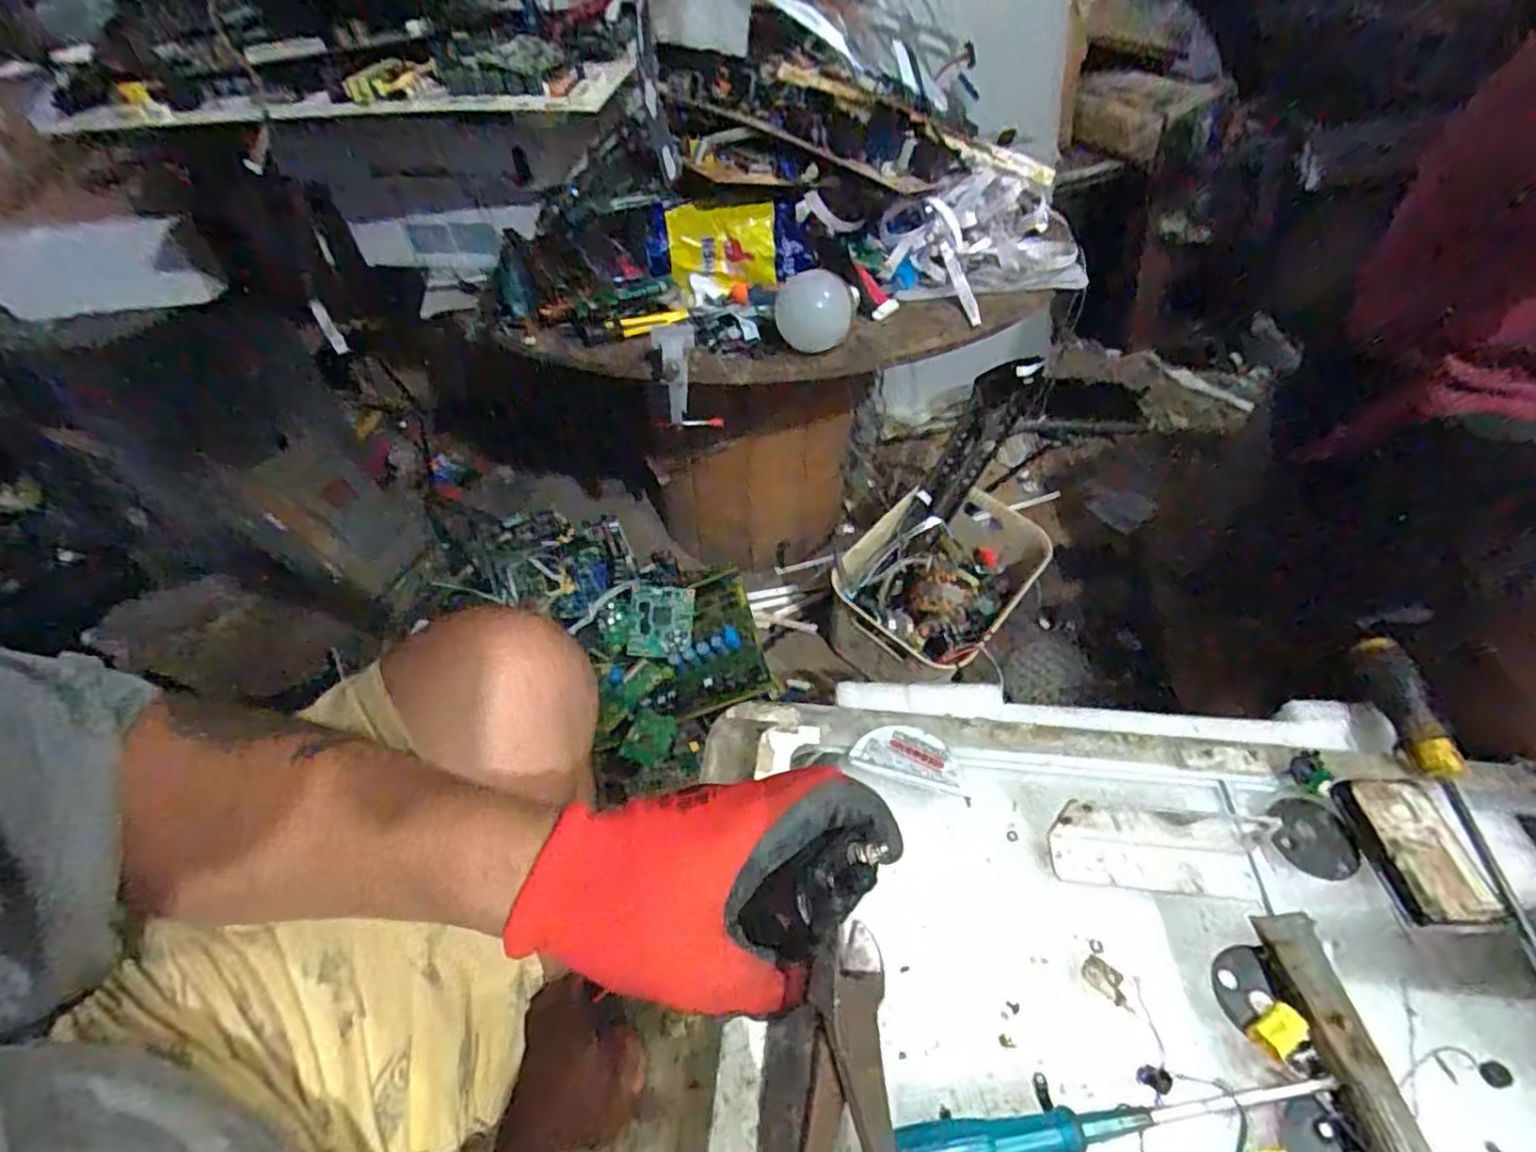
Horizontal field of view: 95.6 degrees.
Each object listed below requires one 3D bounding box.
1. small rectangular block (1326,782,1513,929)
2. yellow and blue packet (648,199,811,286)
[{"bbox_3d":[0.433,0.182,0.465,0.061,0.017,0.094,-2,45,-1],"label":"small rectangular block"},{"bbox_3d":[-0.034,-0.309,0.657,0.148,0.069,0.023,-3,45,-2],"label":"yellow and blue packet"}]

